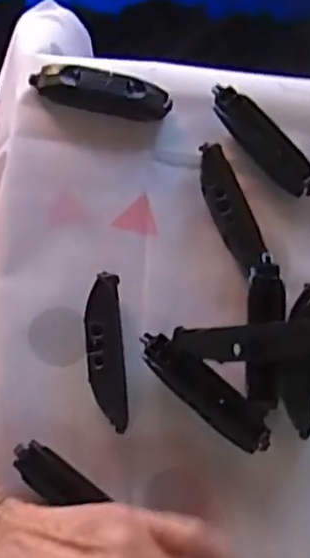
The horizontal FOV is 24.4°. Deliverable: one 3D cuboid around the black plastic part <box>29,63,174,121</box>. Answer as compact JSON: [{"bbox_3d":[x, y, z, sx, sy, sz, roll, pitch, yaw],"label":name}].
[{"bbox_3d":[-0.031,-0.110,0.424,0.079,0.022,0.019,14,72,-1],"label":"black plastic part"}]

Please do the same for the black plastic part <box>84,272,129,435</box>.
[{"bbox_3d":[-0.026,0.038,0.374,0.019,0.015,0.080,-3,73,-7],"label":"black plastic part"}]

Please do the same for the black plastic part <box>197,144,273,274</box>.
[{"bbox_3d":[0.042,-0.039,0.407,0.019,0.018,0.079,-20,76,-12],"label":"black plastic part"}]

